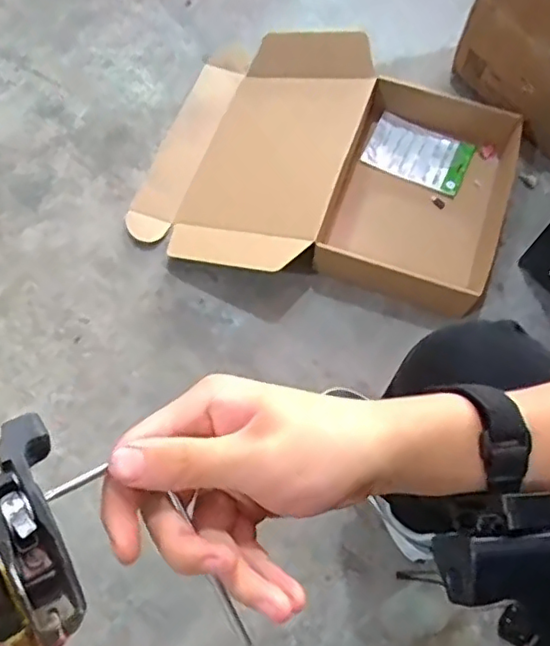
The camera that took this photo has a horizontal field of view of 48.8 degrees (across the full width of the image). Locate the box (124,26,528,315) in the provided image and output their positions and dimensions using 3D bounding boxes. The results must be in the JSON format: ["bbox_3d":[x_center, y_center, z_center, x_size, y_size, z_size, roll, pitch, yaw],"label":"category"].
[{"bbox_3d":[0.093,-0.254,1.025,0.597,0.145,0.463,20,70,7],"label":"box"}]

